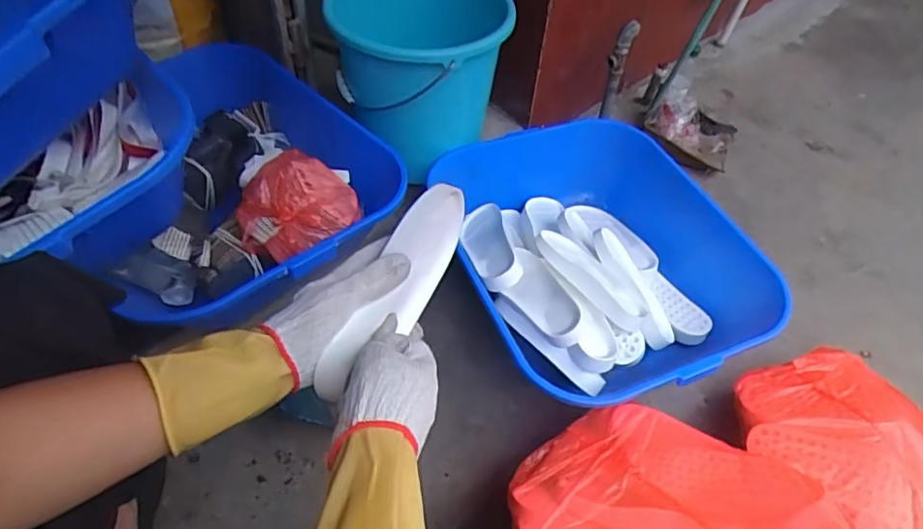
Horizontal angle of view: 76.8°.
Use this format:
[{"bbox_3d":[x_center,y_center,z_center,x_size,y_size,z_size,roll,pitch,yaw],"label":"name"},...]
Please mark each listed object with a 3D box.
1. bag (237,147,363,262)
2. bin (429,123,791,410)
[{"bbox_3d":[-0.269,-0.099,0.962,0.195,0.095,0.154,-14,53,-16],"label":"bag"},{"bbox_3d":[0.280,-0.015,1.130,0.545,0.177,0.596,-10,52,-13],"label":"bin"}]

